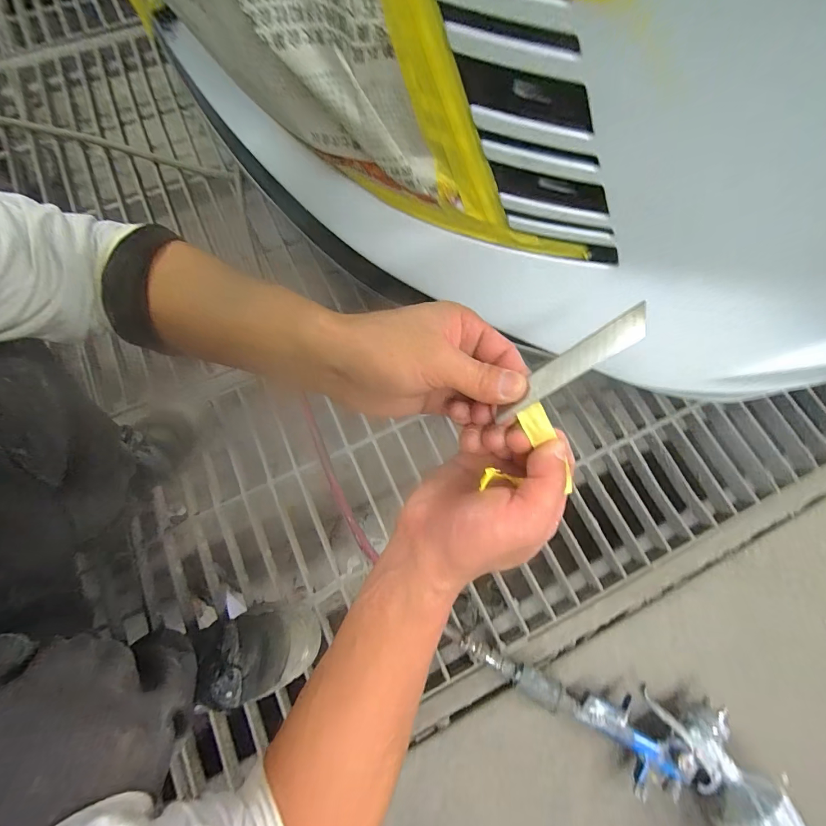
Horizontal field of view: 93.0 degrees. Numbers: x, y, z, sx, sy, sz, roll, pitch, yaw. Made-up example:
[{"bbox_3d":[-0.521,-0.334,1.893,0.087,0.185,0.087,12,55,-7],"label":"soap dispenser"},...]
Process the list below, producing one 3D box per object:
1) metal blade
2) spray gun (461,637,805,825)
[{"bbox_3d":[0.082,-0.024,0.211,0.090,0.004,0.016,-34,72,20],"label":"metal blade"},{"bbox_3d":[0.288,0.391,0.477,0.450,0.090,0.151,39,74,12],"label":"spray gun"}]

